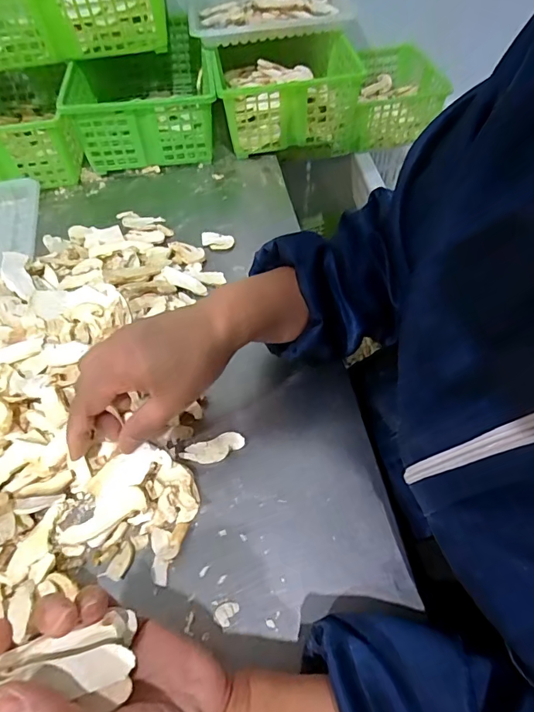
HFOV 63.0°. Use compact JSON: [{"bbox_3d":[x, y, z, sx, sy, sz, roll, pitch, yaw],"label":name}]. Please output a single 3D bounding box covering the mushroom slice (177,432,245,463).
[{"bbox_3d":[-0.048,0.084,0.391,0.056,0.004,0.022,-16,54,-10],"label":"mushroom slice"}]

